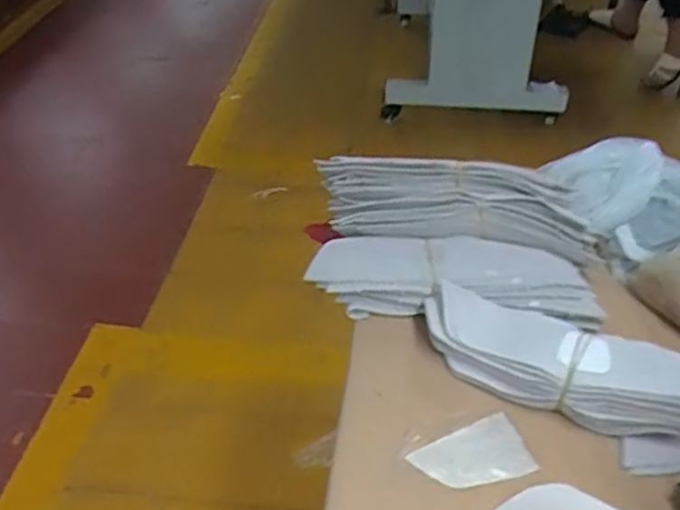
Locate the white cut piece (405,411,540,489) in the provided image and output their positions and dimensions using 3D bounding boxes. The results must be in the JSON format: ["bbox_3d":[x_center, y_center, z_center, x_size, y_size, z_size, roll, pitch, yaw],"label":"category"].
[{"bbox_3d":[0.087,0.133,0.443,0.073,0.006,0.043,-15,43,-14],"label":"white cut piece"}]

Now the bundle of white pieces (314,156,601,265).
[{"bbox_3d":[0.096,-0.044,0.565,0.228,0.040,0.082,3,42,6],"label":"bundle of white pieces"}]

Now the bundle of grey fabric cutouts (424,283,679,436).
[{"bbox_3d":[0.161,0.075,0.471,0.212,0.040,0.068,14,45,18],"label":"bundle of grey fabric cutouts"}]

